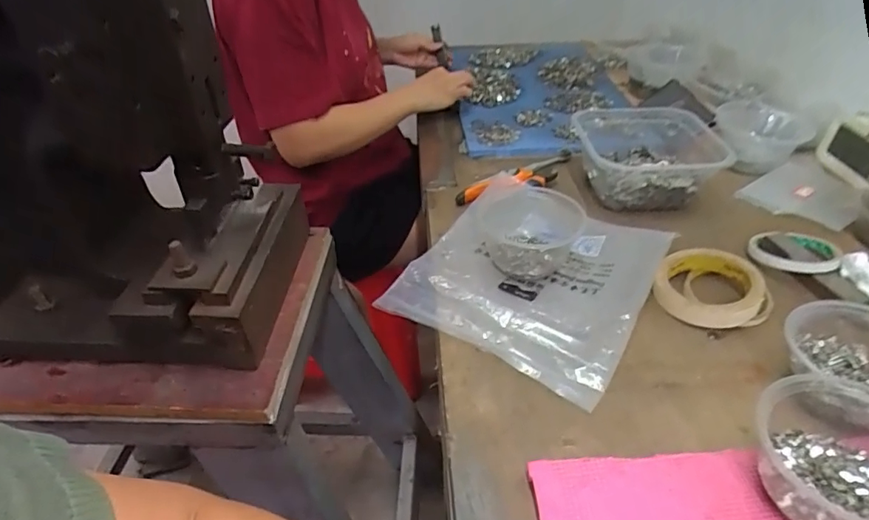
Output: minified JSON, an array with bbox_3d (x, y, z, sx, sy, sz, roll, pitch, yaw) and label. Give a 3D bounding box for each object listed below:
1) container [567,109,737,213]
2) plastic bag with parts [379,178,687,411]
[{"bbox_3d":[0.290,-0.150,0.718,0.190,0.070,0.204,9,39,11],"label":"container"},{"bbox_3d":[0.108,0.004,0.566,0.238,0.032,0.268,22,44,26],"label":"plastic bag with parts"}]

